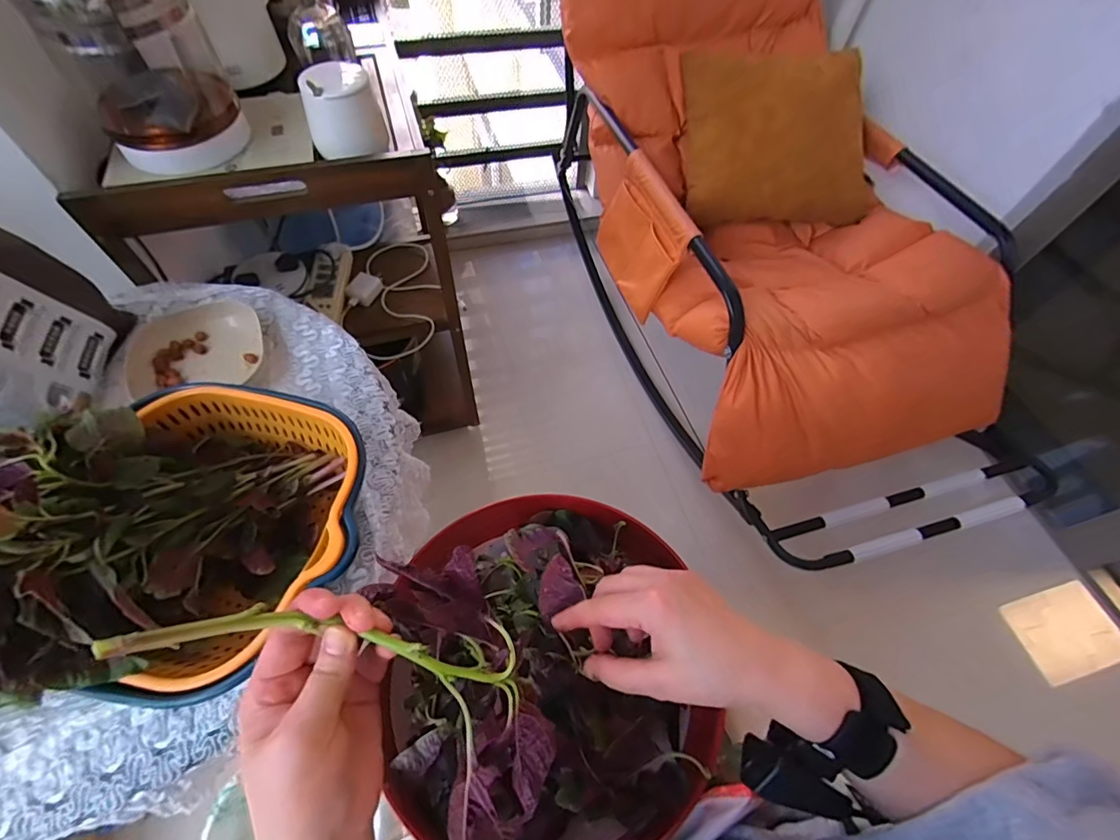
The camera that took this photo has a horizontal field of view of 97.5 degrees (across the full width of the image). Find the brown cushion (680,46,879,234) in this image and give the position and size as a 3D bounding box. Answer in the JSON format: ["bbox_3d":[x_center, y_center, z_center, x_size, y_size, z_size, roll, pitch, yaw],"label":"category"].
[{"bbox_3d":[0.479,-0.629,1.056,0.400,0.176,0.386,-3,83,2],"label":"brown cushion"}]

